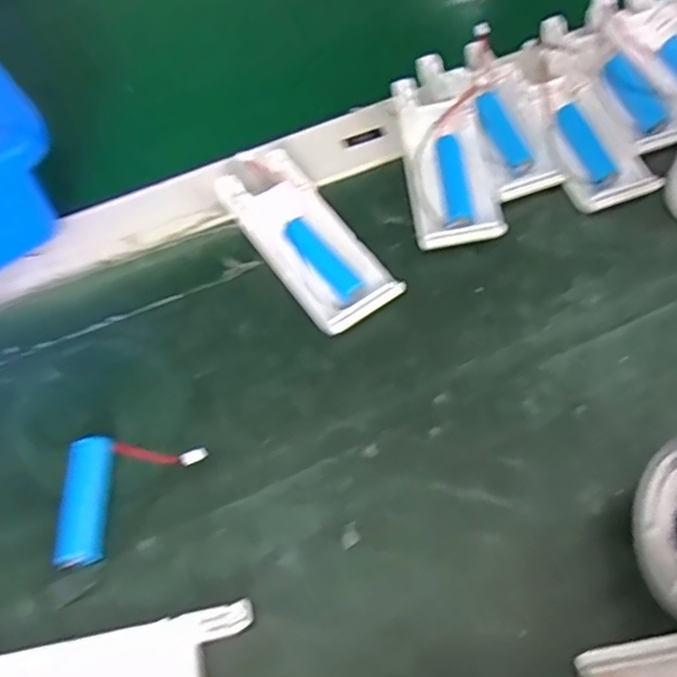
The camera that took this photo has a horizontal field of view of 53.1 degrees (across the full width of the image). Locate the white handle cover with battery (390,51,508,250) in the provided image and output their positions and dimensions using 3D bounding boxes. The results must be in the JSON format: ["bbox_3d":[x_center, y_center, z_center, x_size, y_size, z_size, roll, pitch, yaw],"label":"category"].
[{"bbox_3d":[0.054,-0.103,0.356,0.041,0.017,0.124,-6,61,-1],"label":"white handle cover with battery"}]

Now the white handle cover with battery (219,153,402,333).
[{"bbox_3d":[-0.016,-0.049,0.334,0.044,0.013,0.102,-32,64,-15],"label":"white handle cover with battery"}]

